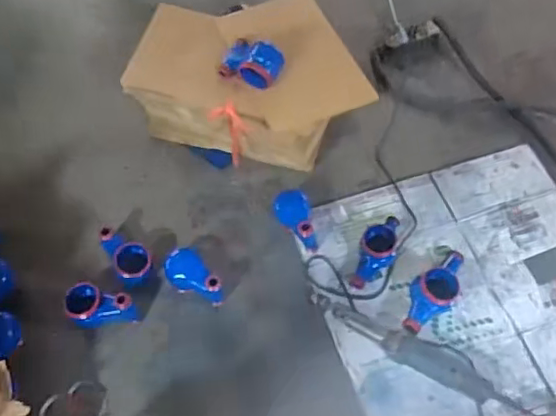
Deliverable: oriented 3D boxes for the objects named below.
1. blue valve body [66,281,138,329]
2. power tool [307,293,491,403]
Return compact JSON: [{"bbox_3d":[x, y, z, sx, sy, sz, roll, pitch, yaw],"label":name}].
[{"bbox_3d":[-0.374,0.204,1.258,0.124,0.080,0.084,-14,61,-9],"label":"blue valve body"},{"bbox_3d":[0.252,0.277,1.236,0.402,0.054,0.077,26,62,13],"label":"power tool"}]

